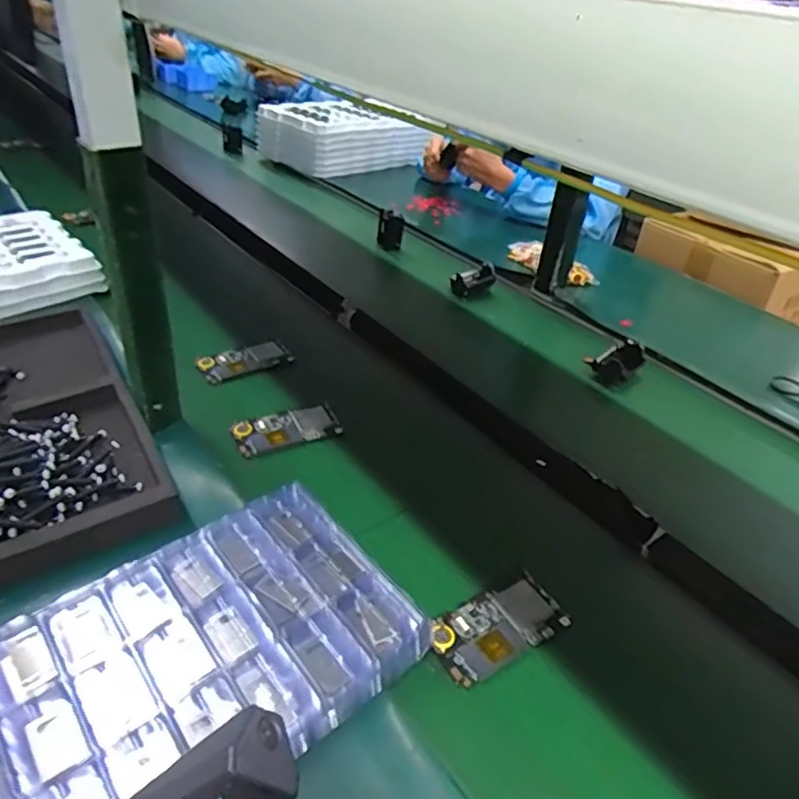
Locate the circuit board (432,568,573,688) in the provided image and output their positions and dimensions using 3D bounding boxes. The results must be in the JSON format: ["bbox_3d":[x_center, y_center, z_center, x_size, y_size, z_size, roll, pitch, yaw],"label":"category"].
[{"bbox_3d":[0.085,0.197,0.541,0.124,0.009,0.063,-17,38,-30],"label":"circuit board"}]

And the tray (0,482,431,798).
[{"bbox_3d":[-0.189,0.207,0.458,0.386,0.038,0.207,-20,40,-33],"label":"tray"}]

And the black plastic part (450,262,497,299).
[{"bbox_3d":[0.127,-0.207,1.079,0.079,0.035,0.029,-23,37,-5],"label":"black plastic part"}]

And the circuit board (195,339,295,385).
[{"bbox_3d":[-0.212,-0.053,0.854,0.121,0.010,0.051,-20,61,-26],"label":"circuit board"}]

